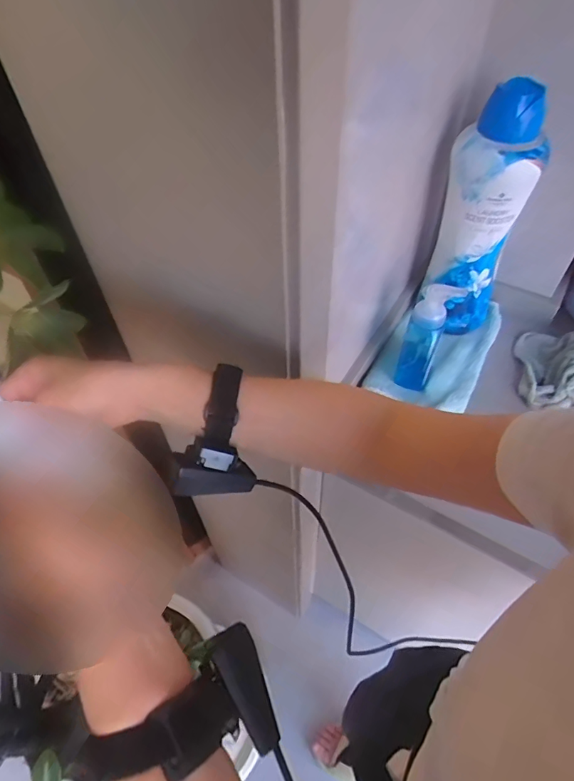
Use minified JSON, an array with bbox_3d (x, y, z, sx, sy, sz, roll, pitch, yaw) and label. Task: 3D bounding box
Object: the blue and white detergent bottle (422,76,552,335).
[{"bbox_3d":[0.265,-0.229,0.649,0.106,0.332,0.062,12,54,11],"label":"blue and white detergent bottle"}]

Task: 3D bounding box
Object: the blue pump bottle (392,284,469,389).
[{"bbox_3d":[0.191,-0.070,0.654,0.059,0.155,0.053,20,56,16],"label":"blue pump bottle"}]

